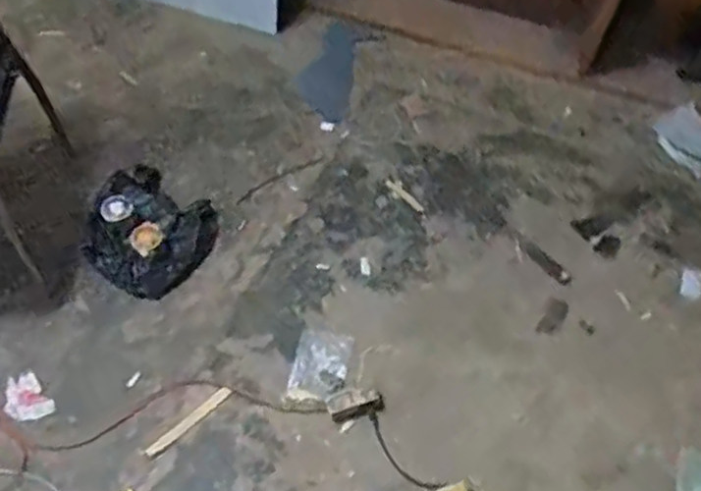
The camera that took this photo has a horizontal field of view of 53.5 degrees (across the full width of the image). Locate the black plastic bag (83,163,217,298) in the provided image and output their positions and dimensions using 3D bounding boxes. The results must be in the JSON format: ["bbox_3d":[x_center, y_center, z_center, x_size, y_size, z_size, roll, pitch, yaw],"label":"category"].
[{"bbox_3d":[-0.495,-0.043,1.691,0.299,0.089,0.289,30,60,15],"label":"black plastic bag"}]

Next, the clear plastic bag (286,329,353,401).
[{"bbox_3d":[-0.065,0.263,1.543,0.117,0.019,0.151,10,57,3],"label":"clear plastic bag"}]

